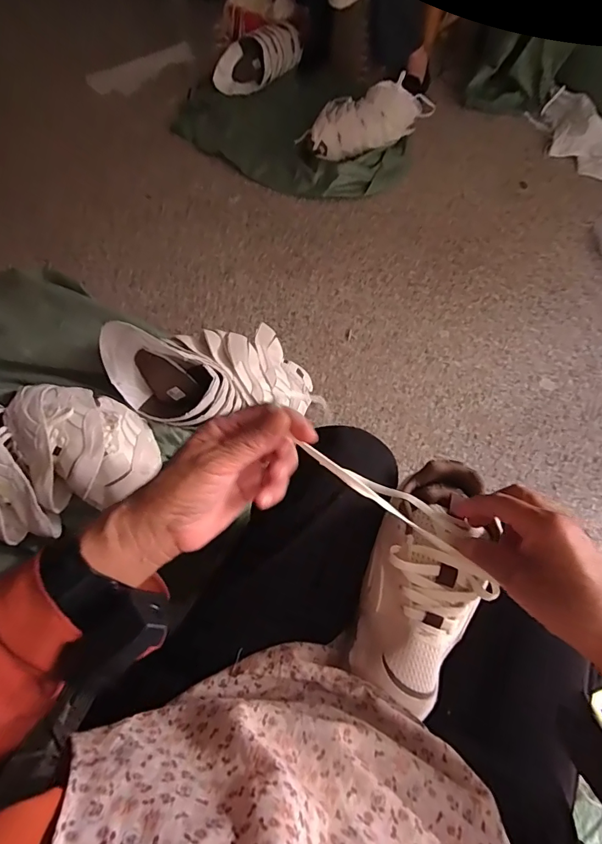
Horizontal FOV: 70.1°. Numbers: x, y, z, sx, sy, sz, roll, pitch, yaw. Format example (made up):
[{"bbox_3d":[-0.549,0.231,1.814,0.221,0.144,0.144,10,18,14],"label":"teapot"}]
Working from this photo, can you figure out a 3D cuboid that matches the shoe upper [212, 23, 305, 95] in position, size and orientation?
[{"bbox_3d":[-0.140,-1.274,1.488,0.340,0.128,0.101,-25,67,-11],"label":"shoe upper"}]

